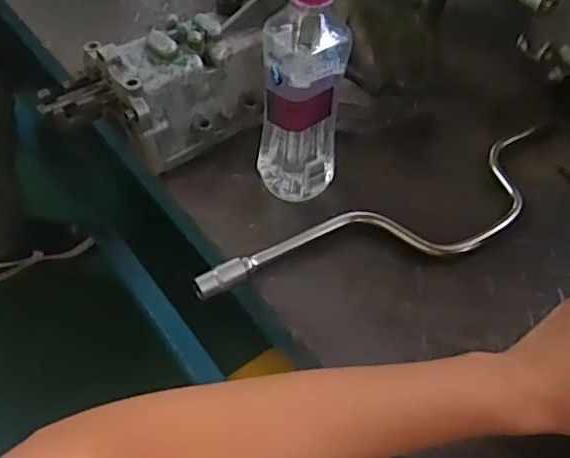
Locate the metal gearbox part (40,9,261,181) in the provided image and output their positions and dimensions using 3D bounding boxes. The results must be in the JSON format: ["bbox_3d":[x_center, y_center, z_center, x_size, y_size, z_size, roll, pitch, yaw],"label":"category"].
[{"bbox_3d":[-0.111,-0.123,0.563,0.197,0.083,0.097,-25,54,-21],"label":"metal gearbox part"}]

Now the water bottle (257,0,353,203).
[{"bbox_3d":[0.013,-0.108,0.490,0.068,0.199,0.055,2,49,0],"label":"water bottle"}]

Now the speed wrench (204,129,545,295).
[{"bbox_3d":[0.116,-0.007,0.524,0.388,0.022,0.084,-25,54,-21],"label":"speed wrench"}]

